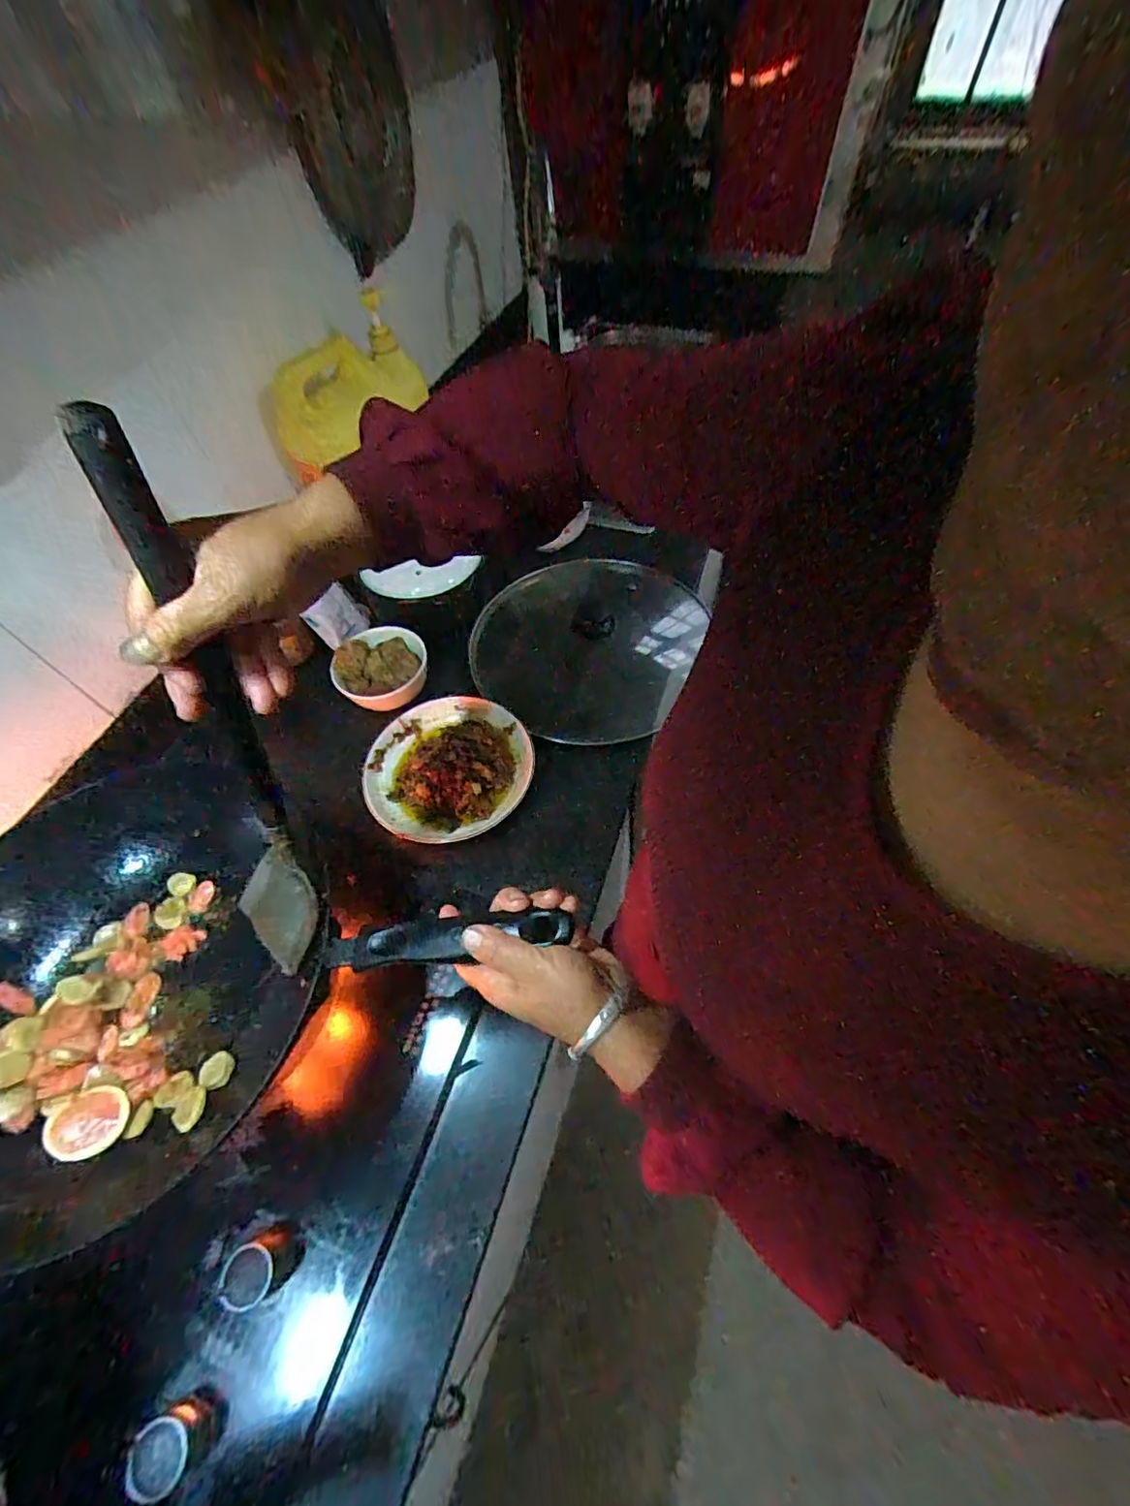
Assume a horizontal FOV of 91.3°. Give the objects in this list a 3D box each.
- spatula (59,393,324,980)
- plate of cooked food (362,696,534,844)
[{"bbox_3d":[-0.225,0.009,0.353,0.086,0.395,0.052,34,50,23],"label":"spatula"},{"bbox_3d":[-0.140,0.013,0.658,0.191,0.039,0.182,-2,57,3],"label":"plate of cooked food"}]

